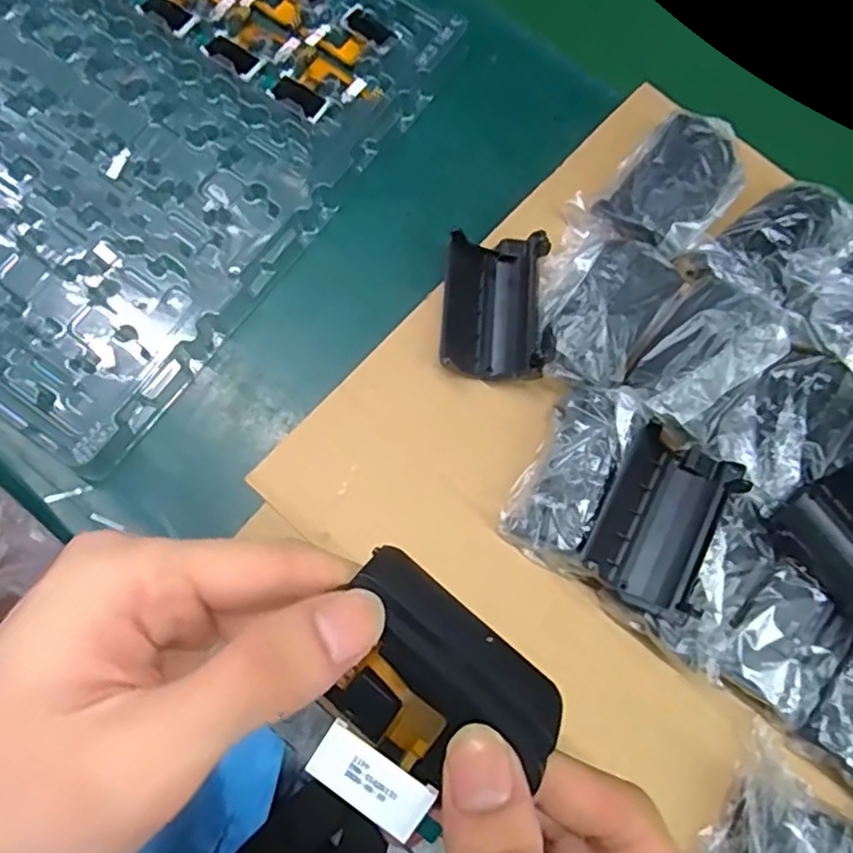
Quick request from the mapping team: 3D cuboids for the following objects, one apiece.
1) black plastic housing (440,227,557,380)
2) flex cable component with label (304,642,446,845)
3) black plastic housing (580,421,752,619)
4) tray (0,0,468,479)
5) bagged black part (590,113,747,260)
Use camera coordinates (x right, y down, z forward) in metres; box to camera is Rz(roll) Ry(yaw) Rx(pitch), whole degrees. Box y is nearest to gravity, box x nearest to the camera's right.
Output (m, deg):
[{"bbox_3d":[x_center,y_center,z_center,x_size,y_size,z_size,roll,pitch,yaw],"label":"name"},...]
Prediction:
[{"bbox_3d":[0.033,-0.057,0.305,0.049,0.019,0.070,5,74,1],"label":"black plastic housing"},{"bbox_3d":[-0.010,0.081,0.164,0.033,0.009,0.033,34,77,9],"label":"flex cable component with label"},{"bbox_3d":[0.096,0.037,0.269,0.046,0.017,0.070,27,76,7],"label":"black plastic housing"},{"bbox_3d":[-0.212,-0.201,0.344,0.367,0.025,0.305,34,77,9],"label":"tray"},{"bbox_3d":[0.123,-0.118,0.322,0.050,0.024,0.077,41,78,10],"label":"bagged black part"}]

